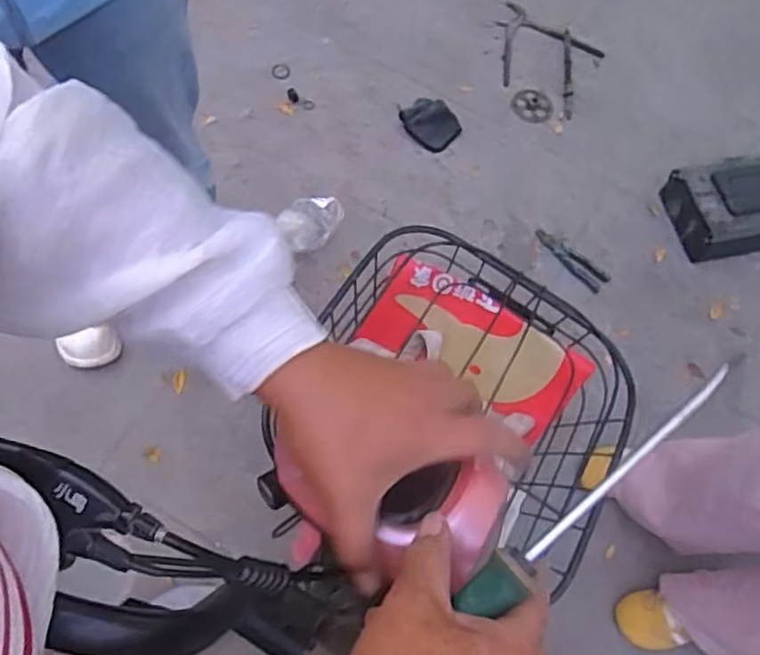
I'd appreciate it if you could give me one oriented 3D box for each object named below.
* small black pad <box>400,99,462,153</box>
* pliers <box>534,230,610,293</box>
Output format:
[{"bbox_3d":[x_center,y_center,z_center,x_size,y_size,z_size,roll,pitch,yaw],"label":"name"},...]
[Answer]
[{"bbox_3d":[0.129,-0.499,1.675,0.114,0.055,0.141,-28,70,-15],"label":"small black pad"},{"bbox_3d":[0.444,-0.161,1.583,0.196,0.020,0.049,40,69,14],"label":"pliers"}]

